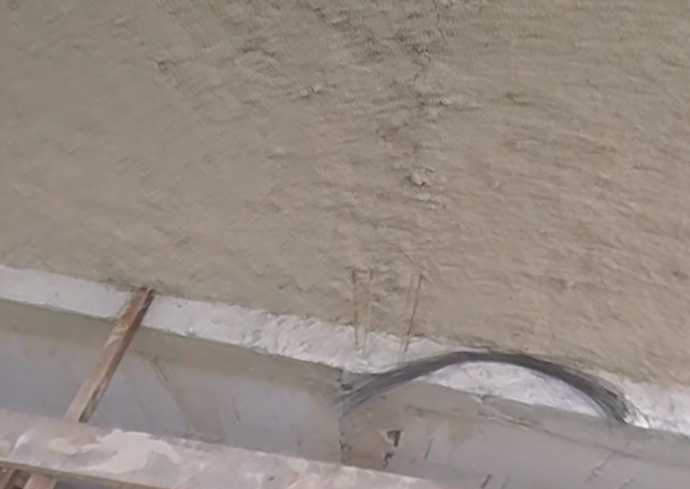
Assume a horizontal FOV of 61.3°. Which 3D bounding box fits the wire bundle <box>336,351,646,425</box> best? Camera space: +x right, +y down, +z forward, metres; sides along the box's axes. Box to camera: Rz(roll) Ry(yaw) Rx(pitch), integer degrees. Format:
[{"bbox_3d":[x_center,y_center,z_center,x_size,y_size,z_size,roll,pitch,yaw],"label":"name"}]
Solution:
[{"bbox_3d":[0.373,0.381,1.584,0.784,0.052,0.192,1,50,1],"label":"wire bundle"}]

